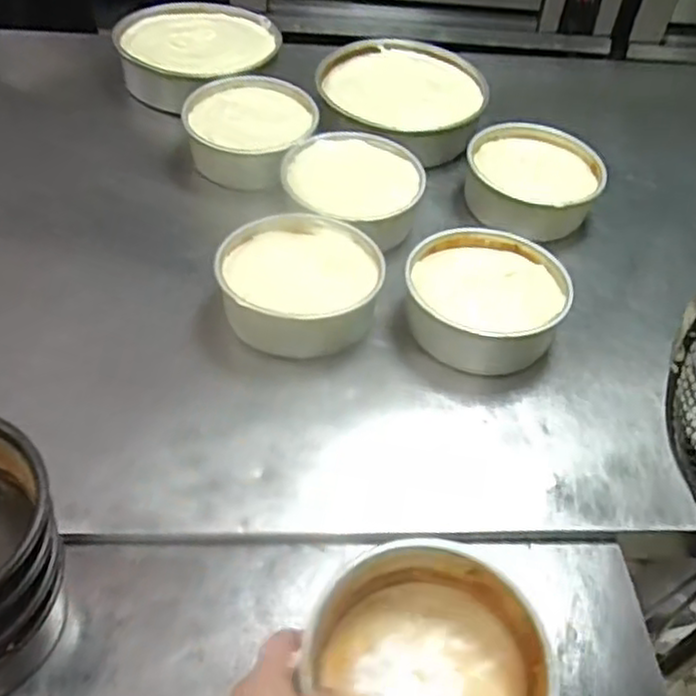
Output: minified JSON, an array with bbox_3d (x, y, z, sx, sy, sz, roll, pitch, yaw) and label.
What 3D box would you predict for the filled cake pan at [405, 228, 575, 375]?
[{"bbox_3d":[0.155,-0.066,0.852,0.186,0.076,0.184,10,49,3],"label":"filled cake pan"}]

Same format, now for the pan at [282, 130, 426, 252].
[{"bbox_3d":[0.007,-0.211,0.984,0.183,0.068,0.182,3,48,-3],"label":"pan"}]

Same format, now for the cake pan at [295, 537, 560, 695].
[{"bbox_3d":[0.058,0.257,0.573,0.171,0.072,0.178,3,49,-3],"label":"cake pan"}]

